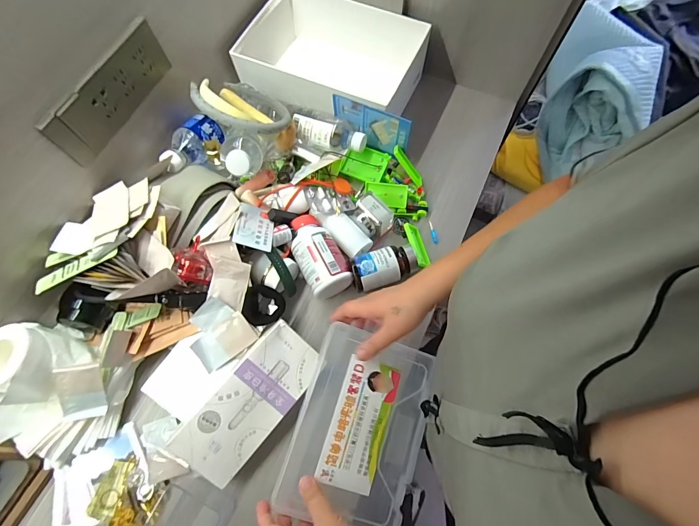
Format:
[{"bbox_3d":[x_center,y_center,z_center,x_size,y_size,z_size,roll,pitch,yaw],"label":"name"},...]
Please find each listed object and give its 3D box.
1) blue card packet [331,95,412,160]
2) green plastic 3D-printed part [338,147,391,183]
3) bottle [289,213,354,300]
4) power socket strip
[{"bbox_3d":[0.036,-0.233,0.616,0.136,0.091,0.007,24,70,11],"label":"blue card packet"},{"bbox_3d":[0.026,-0.176,0.635,0.075,0.019,0.059,20,86,-4],"label":"green plastic 3D-printed part"},{"bbox_3d":[-0.047,-0.012,0.558,0.071,0.063,0.125,-27,72,-8],"label":"bottle"},{"bbox_3d":[-0.308,-0.221,0.464,0.016,0.077,0.193,21,72,9],"label":"power socket strip"}]

